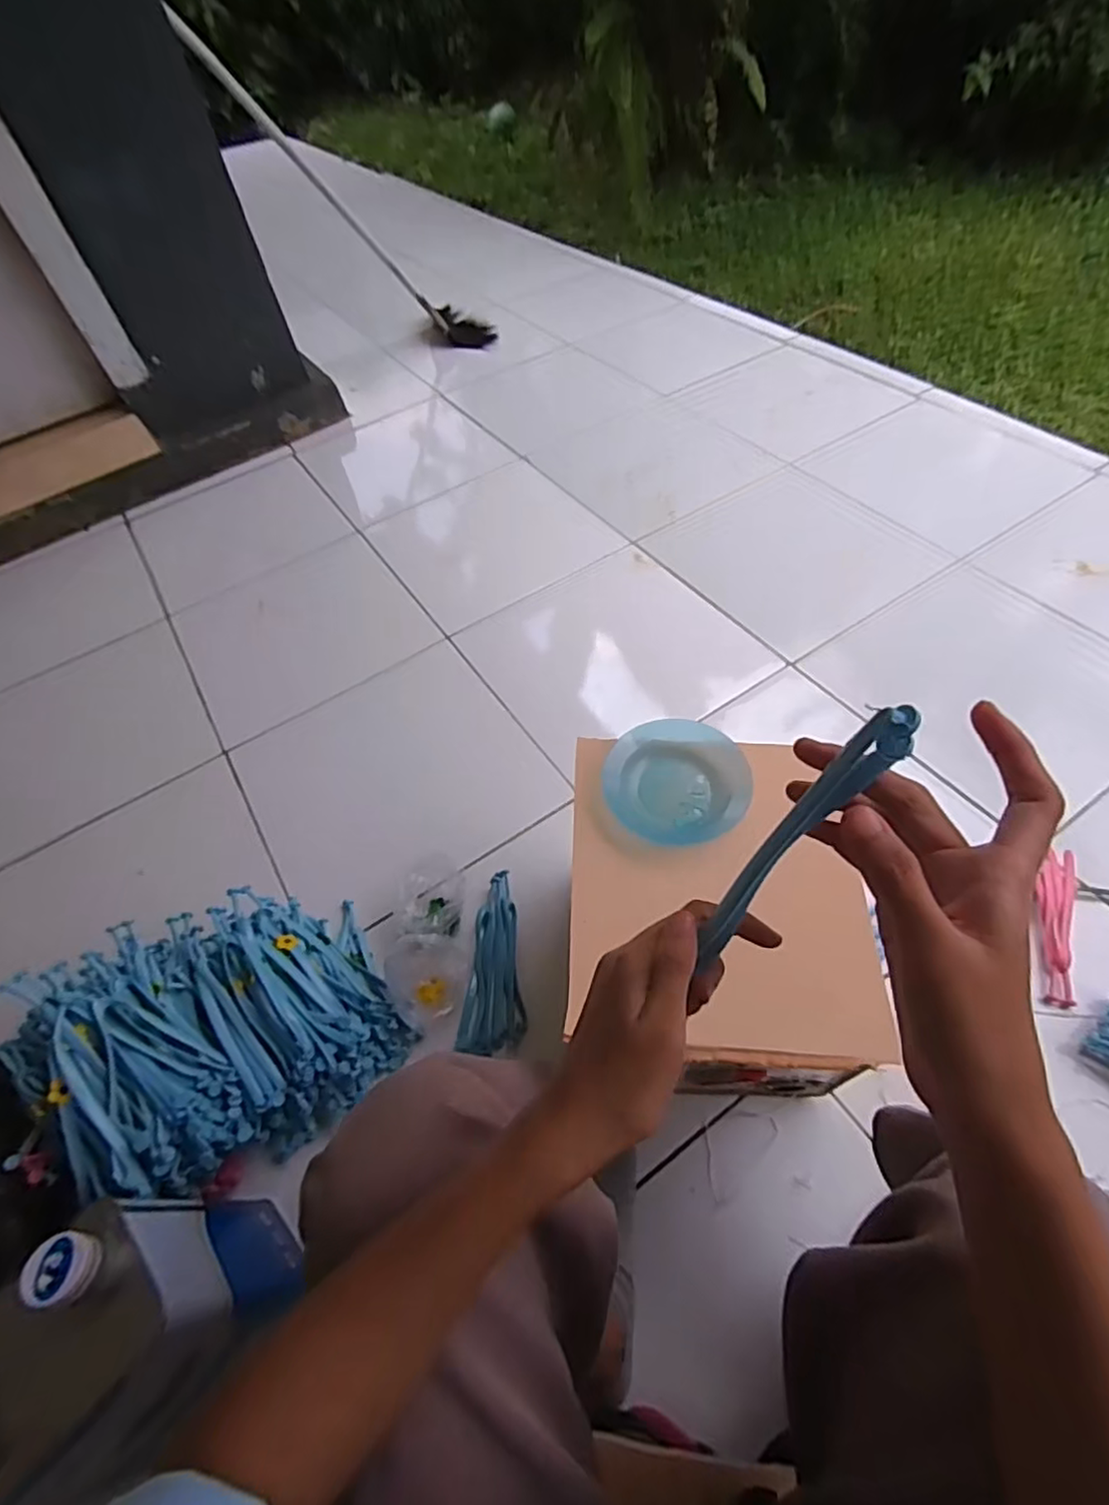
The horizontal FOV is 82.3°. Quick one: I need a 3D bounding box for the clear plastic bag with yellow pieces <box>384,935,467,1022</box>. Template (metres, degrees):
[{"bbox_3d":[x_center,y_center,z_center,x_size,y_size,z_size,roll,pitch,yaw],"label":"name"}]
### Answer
[{"bbox_3d":[-0.147,0.257,0.725,0.085,0.049,0.085,-7,54,2],"label":"clear plastic bag with yellow pieces"}]

